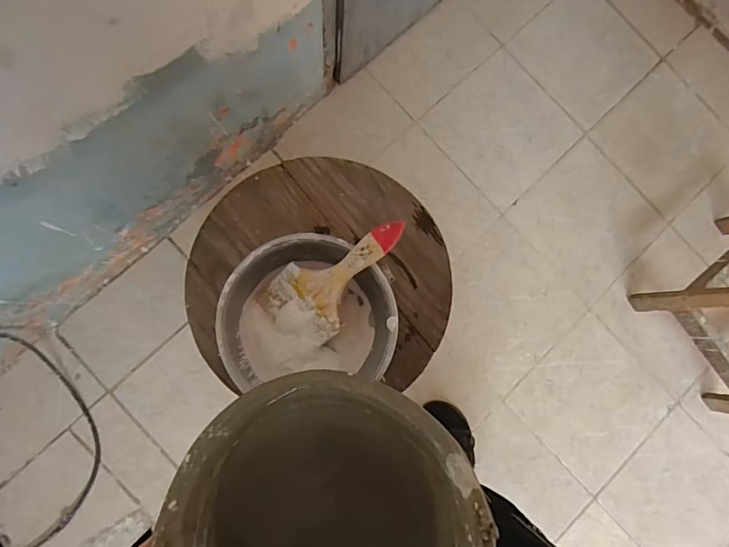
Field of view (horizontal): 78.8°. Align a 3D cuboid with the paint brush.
[{"bbox_3d":[-0.033,0.011,0.491,0.193,0.013,0.090,-36,89,23],"label":"paint brush"}]

